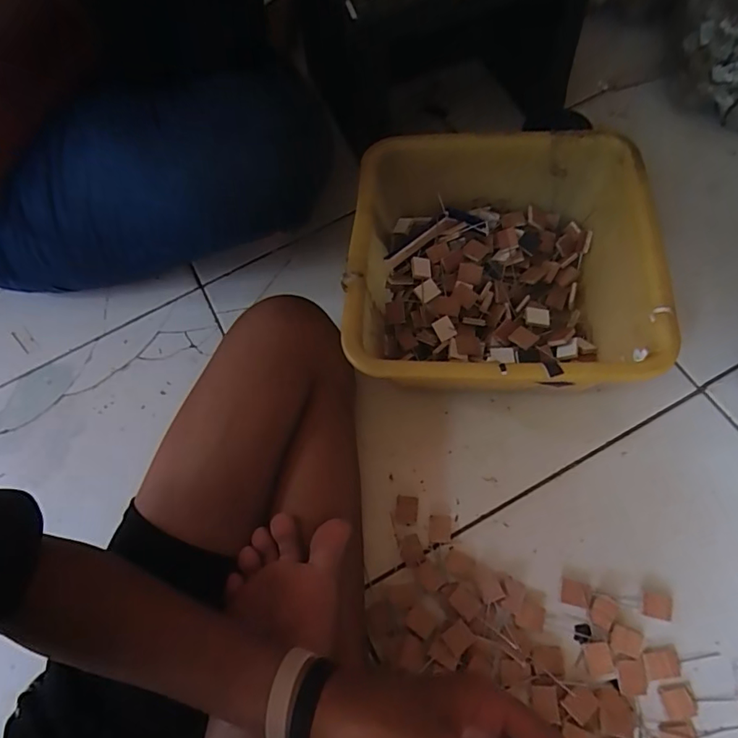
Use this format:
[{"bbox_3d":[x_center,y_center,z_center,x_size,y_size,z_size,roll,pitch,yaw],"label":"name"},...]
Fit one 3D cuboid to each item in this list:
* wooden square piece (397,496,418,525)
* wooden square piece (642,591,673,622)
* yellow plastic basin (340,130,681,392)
[{"bbox_3d":[0.036,0.133,0.469,0.019,0.004,0.026,0,64,8],"label":"wooden square piece"},{"bbox_3d":[0.239,0.196,0.413,0.024,0.004,0.020,8,66,11],"label":"wooden square piece"},{"bbox_3d":[0.123,-0.089,0.501,0.267,0.125,0.268,2,65,7],"label":"yellow plastic basin"}]

